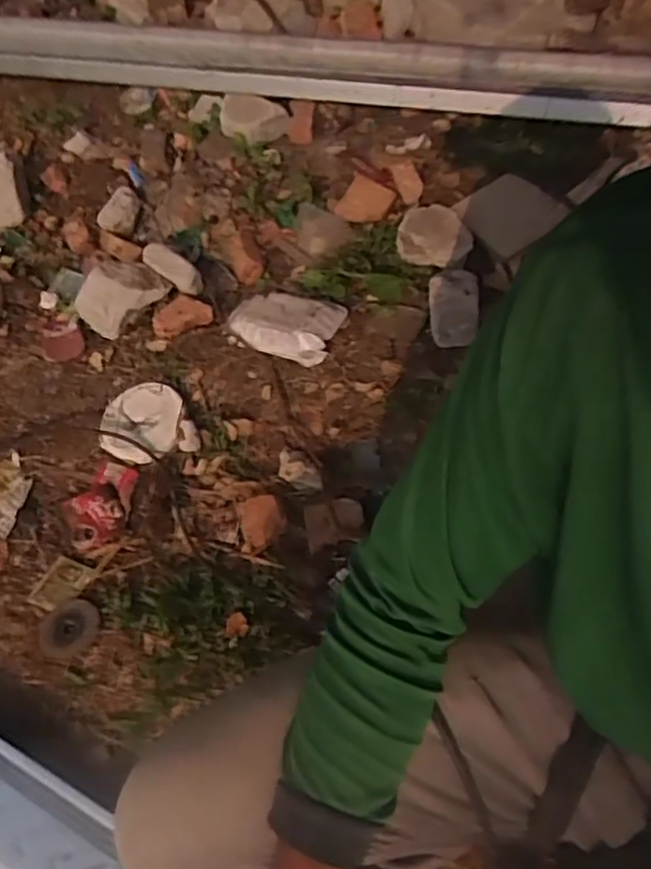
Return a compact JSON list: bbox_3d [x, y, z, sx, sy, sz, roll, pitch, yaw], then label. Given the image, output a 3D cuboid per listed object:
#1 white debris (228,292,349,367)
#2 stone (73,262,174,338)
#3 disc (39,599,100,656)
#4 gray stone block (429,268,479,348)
[{"bbox_3d":[-0.071,-0.183,1.109,0.186,0.053,0.123,15,60,14],"label":"white debris"},{"bbox_3d":[-0.342,-0.231,1.133,0.158,0.117,0.065,-19,58,-7],"label":"stone"},{"bbox_3d":[-0.331,0.248,0.874,0.074,0.004,0.072,-2,57,4],"label":"disc"},{"bbox_3d":[0.196,-0.194,1.040,0.079,0.088,0.076,3,58,7],"label":"gray stone block"}]

